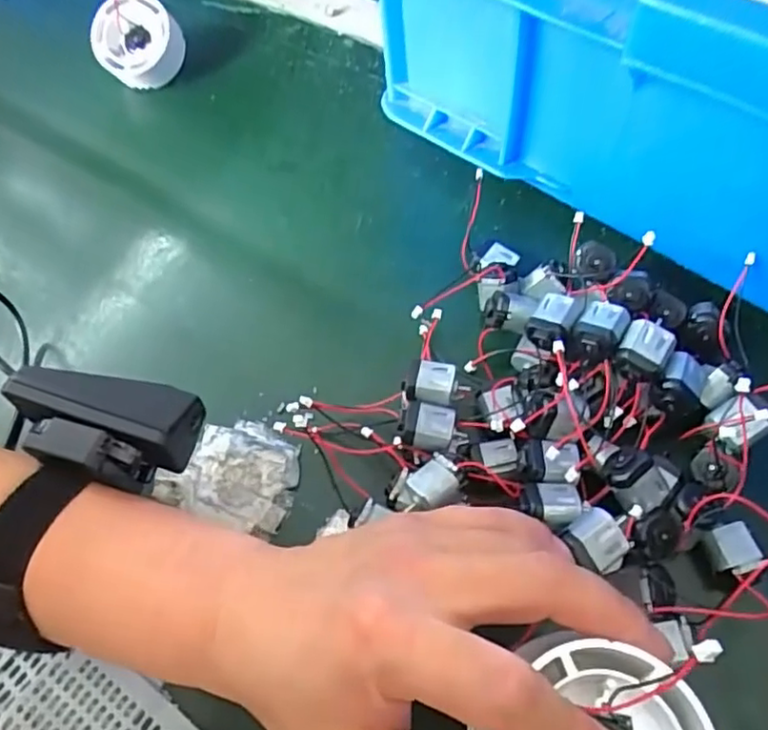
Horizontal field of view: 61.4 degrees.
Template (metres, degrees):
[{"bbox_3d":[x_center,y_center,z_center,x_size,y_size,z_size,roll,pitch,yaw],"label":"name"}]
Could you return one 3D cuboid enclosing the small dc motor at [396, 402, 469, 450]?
[{"bbox_3d":[0.020,0.028,0.278,0.028,0.014,0.018,9,58,10],"label":"small dc motor"}]

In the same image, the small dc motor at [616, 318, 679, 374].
[{"bbox_3d":[0.108,-0.007,0.267,0.020,0.013,0.019,24,62,18],"label":"small dc motor"}]

